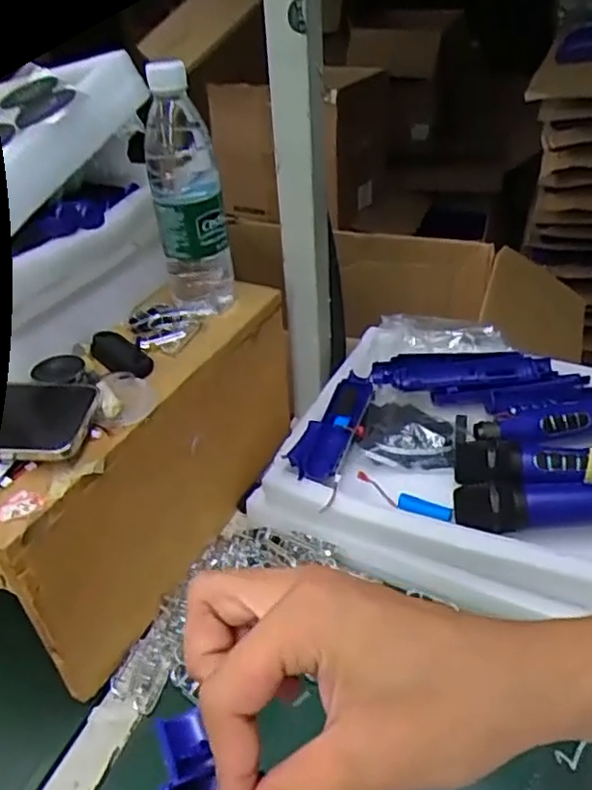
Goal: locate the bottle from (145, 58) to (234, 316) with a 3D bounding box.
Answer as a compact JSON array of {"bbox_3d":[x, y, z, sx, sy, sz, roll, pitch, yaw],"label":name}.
[{"bbox_3d":[-0.103,-0.189,0.607,0.065,0.226,0.072,-9,37,-7],"label":"bottle"}]

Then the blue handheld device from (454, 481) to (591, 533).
[{"bbox_3d":[0.247,0.094,0.555,0.203,0.033,0.042,0,37,5],"label":"blue handheld device"}]

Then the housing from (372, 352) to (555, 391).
[{"bbox_3d":[0.182,-0.030,0.713,0.189,0.024,0.048,-1,37,3],"label":"housing"}]

